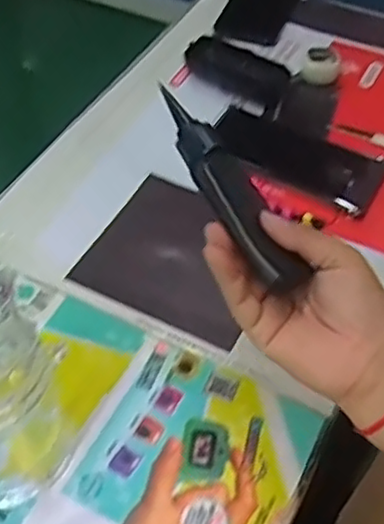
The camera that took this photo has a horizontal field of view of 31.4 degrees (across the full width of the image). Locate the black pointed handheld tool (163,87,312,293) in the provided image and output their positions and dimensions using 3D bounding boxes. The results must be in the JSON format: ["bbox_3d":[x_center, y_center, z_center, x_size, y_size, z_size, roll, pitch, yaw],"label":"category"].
[{"bbox_3d":[0.023,-0.048,0.403,0.041,0.025,0.139,-23,72,-22],"label":"black pointed handheld tool"}]

